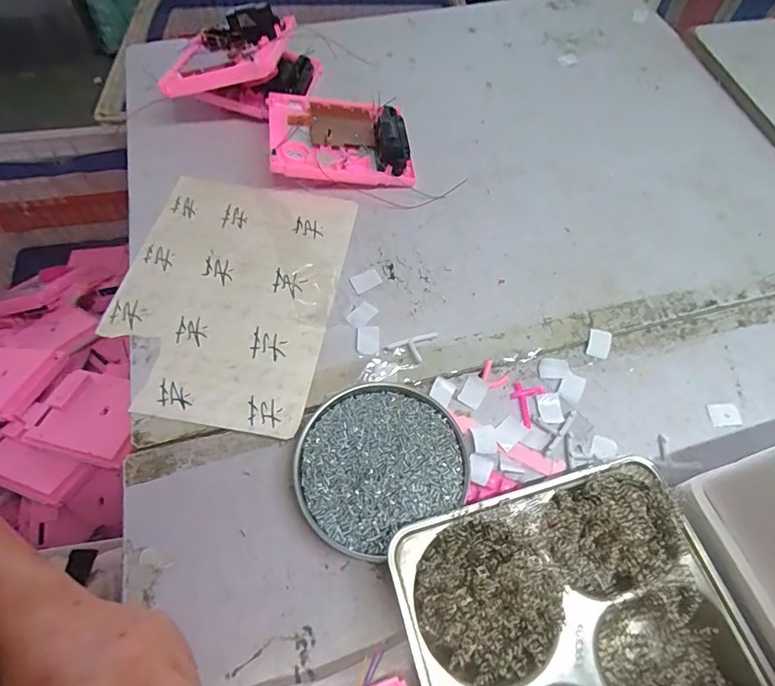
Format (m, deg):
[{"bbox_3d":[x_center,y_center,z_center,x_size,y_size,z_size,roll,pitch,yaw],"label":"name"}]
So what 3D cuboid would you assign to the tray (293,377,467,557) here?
[{"bbox_3d":[-0.007,0.096,0.372,0.134,0.020,0.121,-28,67,-16],"label":"tray"}]

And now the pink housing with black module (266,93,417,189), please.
[{"bbox_3d":[-0.056,-0.240,0.530,0.158,0.042,0.128,-4,62,-4],"label":"pink housing with black module"}]

